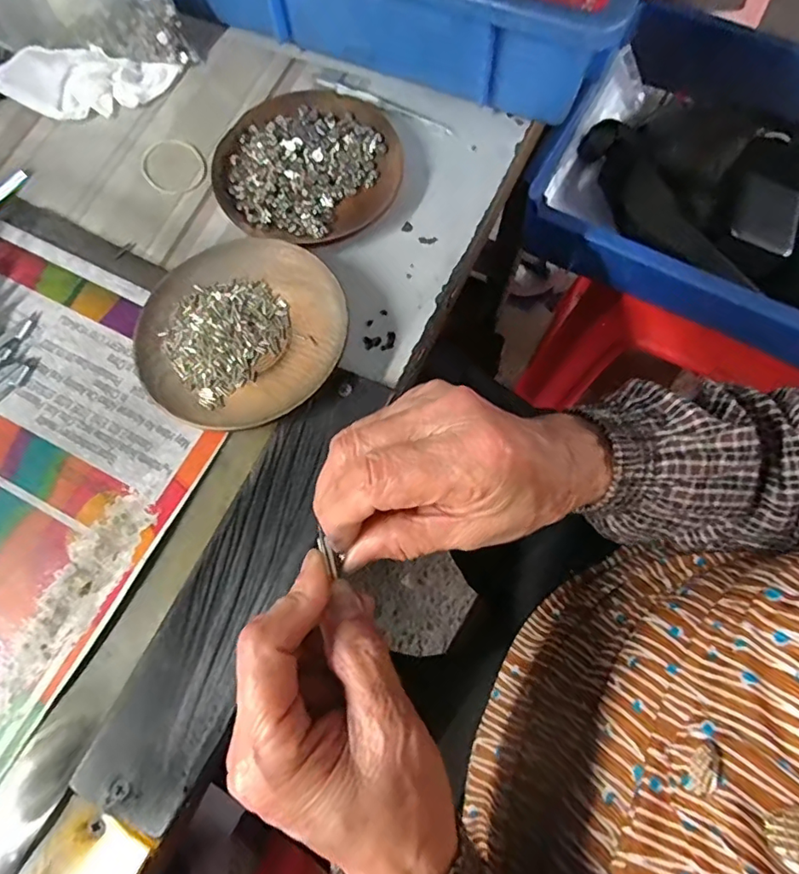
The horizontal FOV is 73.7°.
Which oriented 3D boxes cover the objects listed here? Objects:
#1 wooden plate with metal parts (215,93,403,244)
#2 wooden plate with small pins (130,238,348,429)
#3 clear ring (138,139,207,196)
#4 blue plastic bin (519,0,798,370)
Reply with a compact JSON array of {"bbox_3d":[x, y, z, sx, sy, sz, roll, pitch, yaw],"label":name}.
[{"bbox_3d":[-0.058,-0.169,0.336,0.113,0.016,0.108,0,72,0],"label":"wooden plate with metal parts"},{"bbox_3d":[-0.087,-0.058,0.296,0.114,0.024,0.110,0,72,0],"label":"wooden plate with small pins"},{"bbox_3d":[-0.149,-0.179,0.351,0.039,0.004,0.050,-39,77,-12],"label":"clear ring"},{"bbox_3d":[0.362,-0.206,0.485,0.426,0.080,0.288,28,74,8],"label":"blue plastic bin"}]

